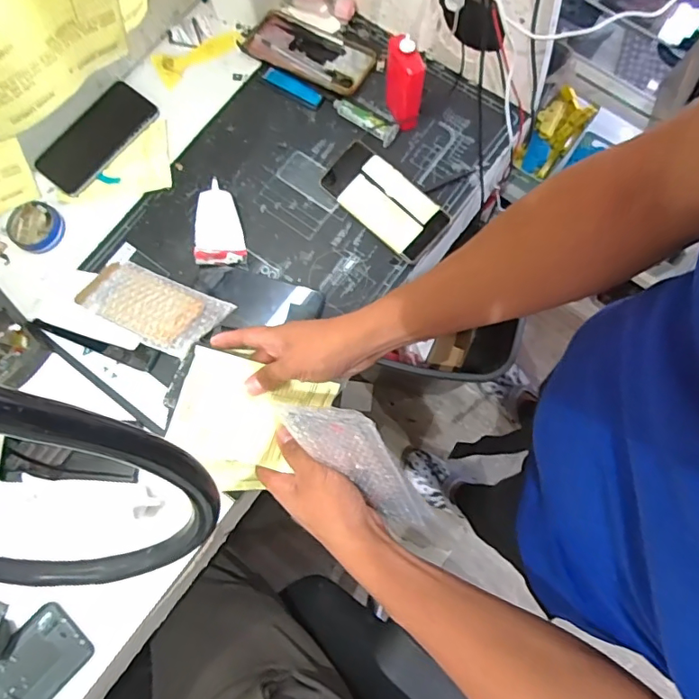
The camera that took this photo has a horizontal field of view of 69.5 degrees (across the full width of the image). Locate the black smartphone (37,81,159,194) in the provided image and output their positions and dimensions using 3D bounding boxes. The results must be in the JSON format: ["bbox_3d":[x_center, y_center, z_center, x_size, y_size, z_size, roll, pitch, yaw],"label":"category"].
[{"bbox_3d":[-0.322,-0.271,0.646,0.074,0.013,0.157,36,80,6],"label":"black smartphone"}]

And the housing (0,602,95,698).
[{"bbox_3d":[-0.343,0.345,0.513,0.074,0.009,0.160,42,81,7],"label":"housing"}]

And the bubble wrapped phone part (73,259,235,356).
[{"bbox_3d":[-0.227,-0.052,0.574,0.185,0.011,0.086,20,60,21],"label":"bubble wrapped phone part"}]

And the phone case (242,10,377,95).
[{"bbox_3d":[-0.051,-0.389,0.661,0.156,0.016,0.085,28,79,5],"label":"phone case"}]

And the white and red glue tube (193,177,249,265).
[{"bbox_3d":[-0.156,-0.153,0.612,0.056,0.031,0.104,-4,77,1],"label":"white and red glue tube"}]

